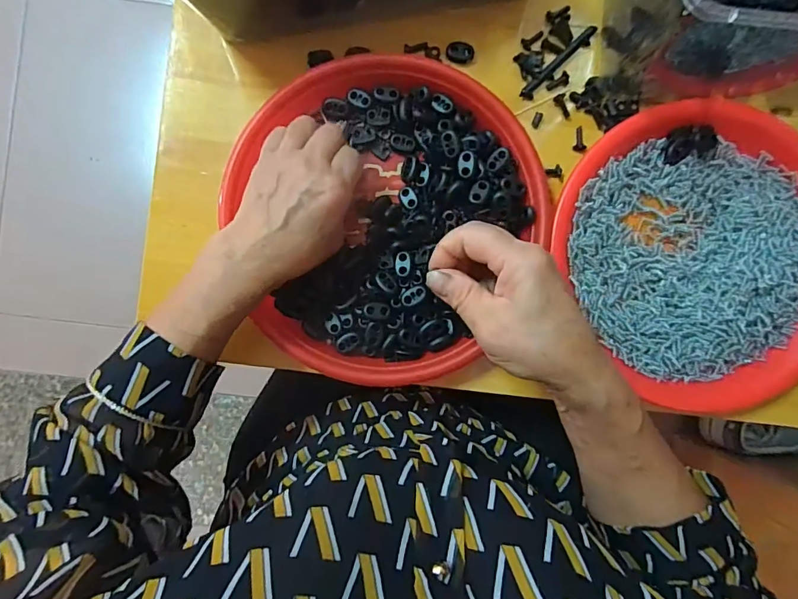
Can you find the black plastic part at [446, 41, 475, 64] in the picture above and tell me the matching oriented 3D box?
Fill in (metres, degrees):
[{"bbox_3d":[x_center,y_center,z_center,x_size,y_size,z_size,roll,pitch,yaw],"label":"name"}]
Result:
[{"bbox_3d":[0.048,-0.193,0.364,0.021,0.006,0.015,13,90,-1],"label":"black plastic part"}]

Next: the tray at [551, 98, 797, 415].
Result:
[{"bbox_3d":[0.240,-0.035,0.356,0.209,0.028,0.234,-32,91,-1],"label":"tray"}]

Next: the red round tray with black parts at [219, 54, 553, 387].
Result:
[{"bbox_3d":[-0.010,-0.059,0.351,0.230,0.031,0.237,0,90,-1],"label":"red round tray with black parts"}]

